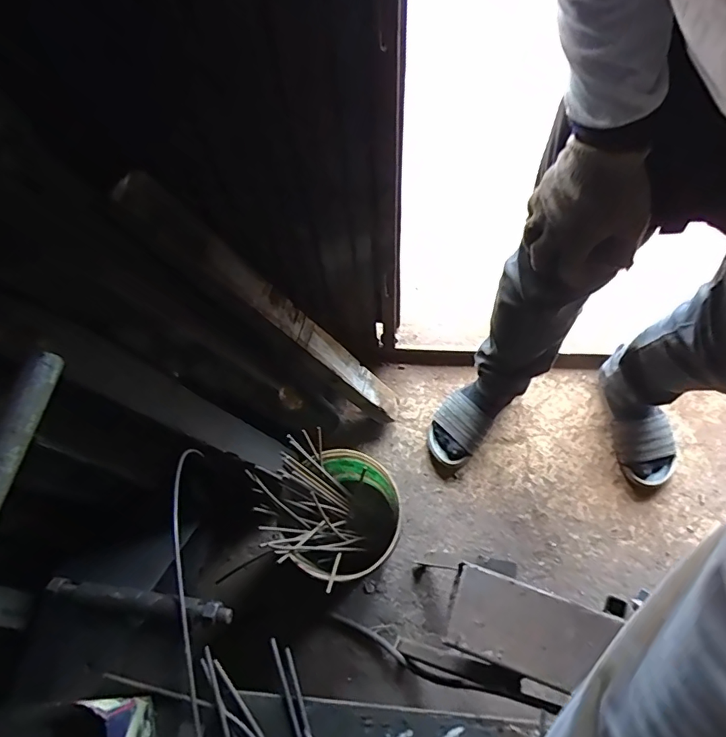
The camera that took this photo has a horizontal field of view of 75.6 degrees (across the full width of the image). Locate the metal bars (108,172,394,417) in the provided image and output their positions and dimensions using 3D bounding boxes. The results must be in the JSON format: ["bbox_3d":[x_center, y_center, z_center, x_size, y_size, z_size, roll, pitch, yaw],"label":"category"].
[{"bbox_3d":[-0.115,-0.073,0.748,0.031,0.592,0.067,-1,59,40],"label":"metal bars"}]

